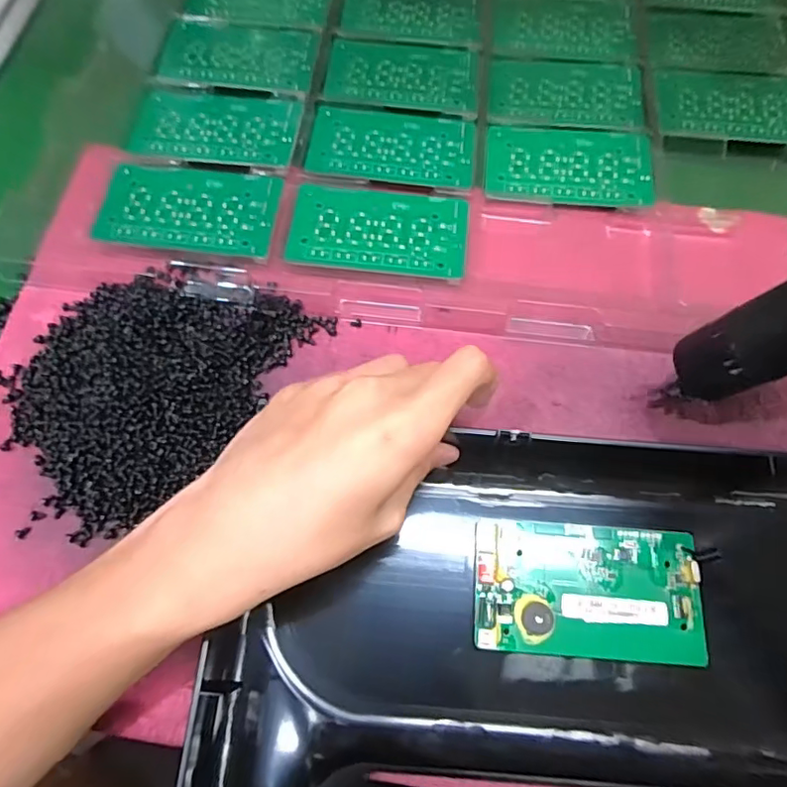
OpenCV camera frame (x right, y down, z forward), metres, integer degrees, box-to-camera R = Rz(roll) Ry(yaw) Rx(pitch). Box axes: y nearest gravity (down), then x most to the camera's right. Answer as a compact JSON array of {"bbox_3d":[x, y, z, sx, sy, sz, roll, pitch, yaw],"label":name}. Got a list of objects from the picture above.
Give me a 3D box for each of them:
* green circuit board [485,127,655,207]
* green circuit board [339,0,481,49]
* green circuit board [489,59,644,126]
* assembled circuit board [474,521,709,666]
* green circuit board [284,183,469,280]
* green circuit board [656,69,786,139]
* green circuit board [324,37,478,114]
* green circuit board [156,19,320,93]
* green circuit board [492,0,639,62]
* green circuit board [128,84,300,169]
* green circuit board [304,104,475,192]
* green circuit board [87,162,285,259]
[{"bbox_3d":[0.115,-0.152,0.368,0.107,0.006,0.063,2,69,0],"label":"green circuit board"},{"bbox_3d":[0.014,-0.290,0.425,0.102,0.004,0.064,5,68,-1],"label":"green circuit board"},{"bbox_3d":[0.121,-0.212,0.394,0.106,0.004,0.063,4,69,1],"label":"green circuit board"},{"bbox_3d":[0.093,0.093,0.267,0.106,0.011,0.060,4,69,1],"label":"assembled circuit board"},{"bbox_3d":[-0.009,-0.101,0.339,0.105,0.004,0.058,7,69,2],"label":"green circuit board"},{"bbox_3d":[0.240,-0.203,0.391,0.110,0.006,0.063,2,69,0],"label":"green circuit board"},{"bbox_3d":[0.007,-0.227,0.397,0.104,0.004,0.068,4,66,-2],"label":"green circuit board"},{"bbox_3d":[-0.110,-0.239,0.396,0.105,0.005,0.063,4,69,1],"label":"green circuit board"},{"bbox_3d":[0.129,-0.276,0.420,0.106,0.004,0.062,4,69,1],"label":"green circuit board"},{"bbox_3d":[-0.117,-0.176,0.368,0.106,0.004,0.062,8,69,2],"label":"green circuit board"},{"bbox_3d":[-0.001,-0.162,0.366,0.105,0.004,0.060,7,67,0],"label":"green circuit board"},{"bbox_3d":[-0.123,-0.113,0.340,0.103,0.005,0.058,7,70,0],"label":"green circuit board"}]

